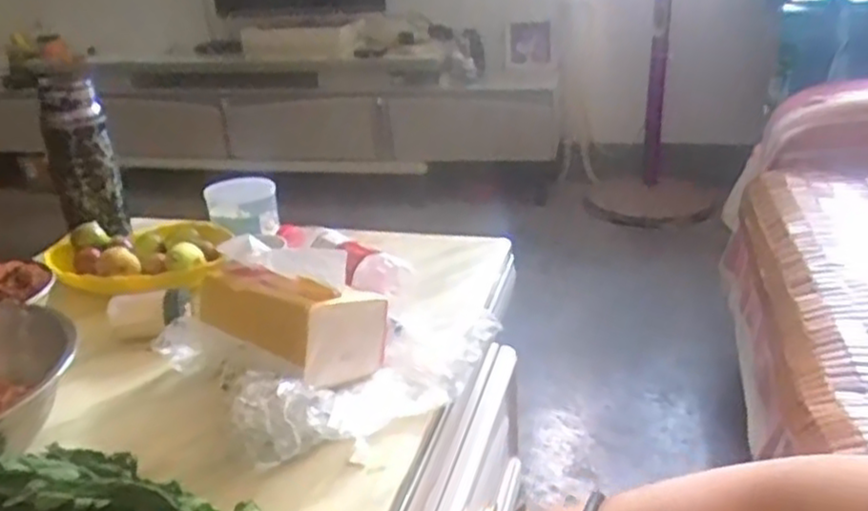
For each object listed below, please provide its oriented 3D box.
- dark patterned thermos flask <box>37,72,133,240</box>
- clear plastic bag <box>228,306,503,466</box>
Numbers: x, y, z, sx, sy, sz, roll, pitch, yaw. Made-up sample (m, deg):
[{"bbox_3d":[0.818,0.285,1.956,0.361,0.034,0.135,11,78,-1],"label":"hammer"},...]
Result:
[{"bbox_3d":[-0.435,-0.121,0.924,0.074,0.187,0.061,-18,28,-30],"label":"dark patterned thermos flask"},{"bbox_3d":[-0.045,0.100,0.650,0.096,0.066,0.273,14,29,33],"label":"clear plastic bag"}]

